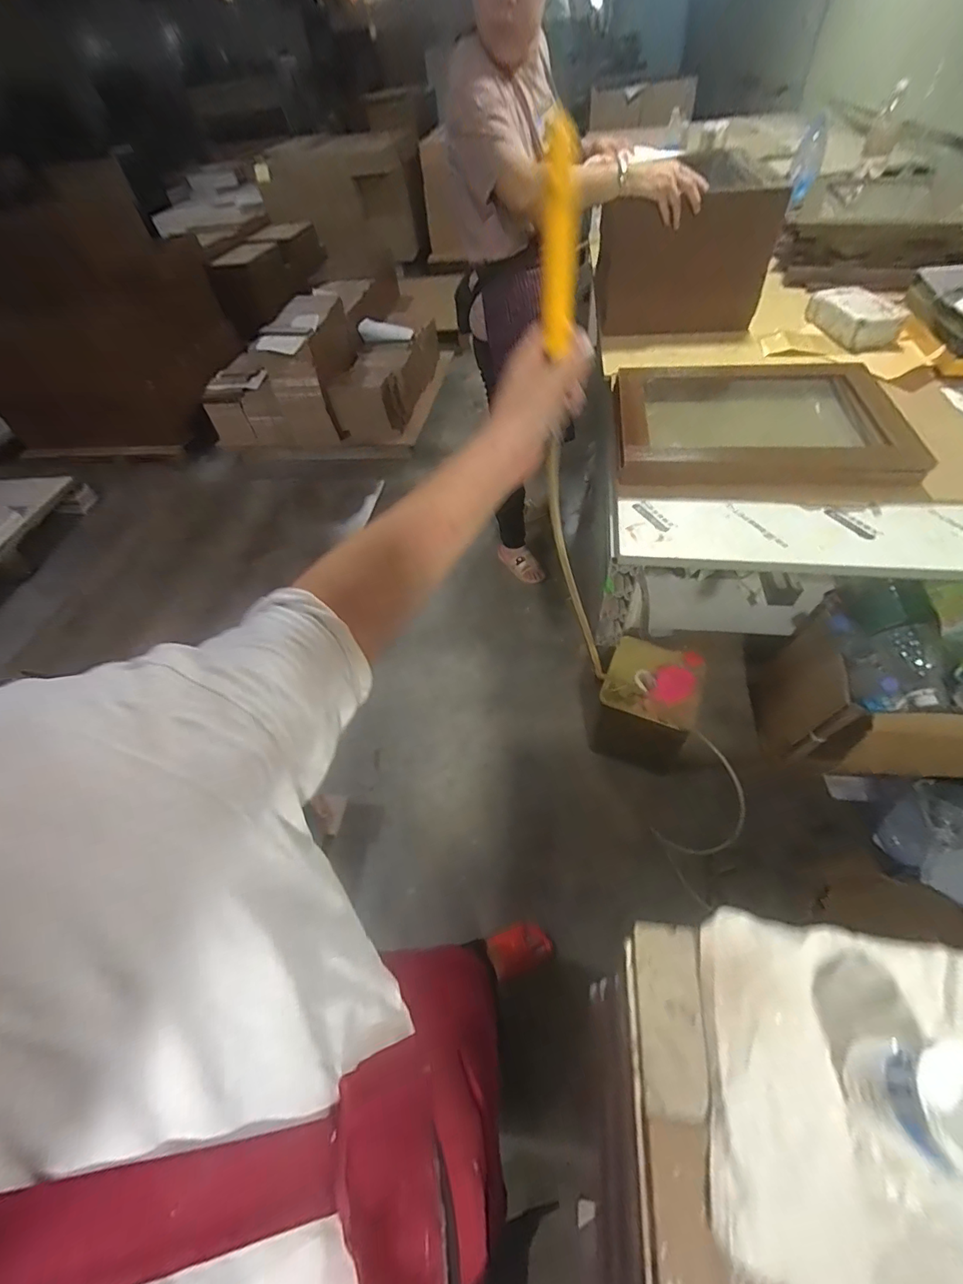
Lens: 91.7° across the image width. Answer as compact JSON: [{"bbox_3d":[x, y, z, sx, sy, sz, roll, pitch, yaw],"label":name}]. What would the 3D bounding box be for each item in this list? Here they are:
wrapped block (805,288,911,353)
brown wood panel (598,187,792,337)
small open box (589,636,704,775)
[{"bbox_3d":[0.839,-0.734,1.054,0.110,0.064,0.185,-13,54,-4],"label":"wrapped block"},{"bbox_3d":[0.447,-0.822,1.042,0.372,0.260,0.026,-2,63,2],"label":"brown wood panel"},{"bbox_3d":[0.470,0.183,1.343,0.238,0.309,0.242,18,57,19],"label":"small open box"}]

